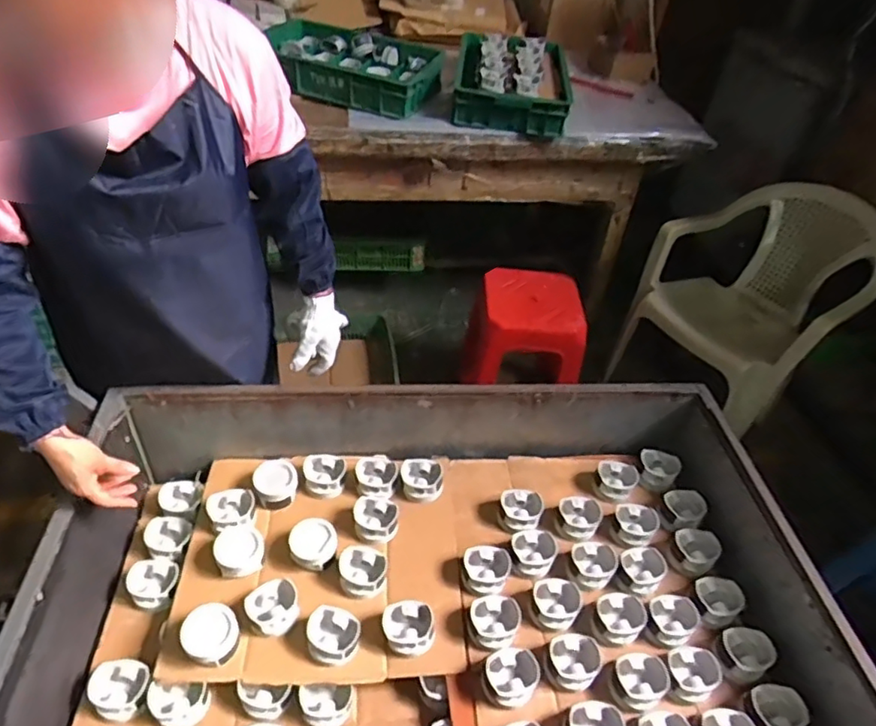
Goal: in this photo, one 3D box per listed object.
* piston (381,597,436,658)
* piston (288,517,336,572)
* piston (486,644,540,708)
[{"bbox_3d":[-0.044,0.406,0.913,0.074,0.045,0.084,-20,49,-27],"label":"piston"},{"bbox_3d":[-0.209,0.308,0.993,0.075,0.049,0.080,4,42,-3],"label":"piston"},{"bbox_3d":[0.108,0.459,0.866,0.070,0.051,0.074,4,42,-3],"label":"piston"}]

